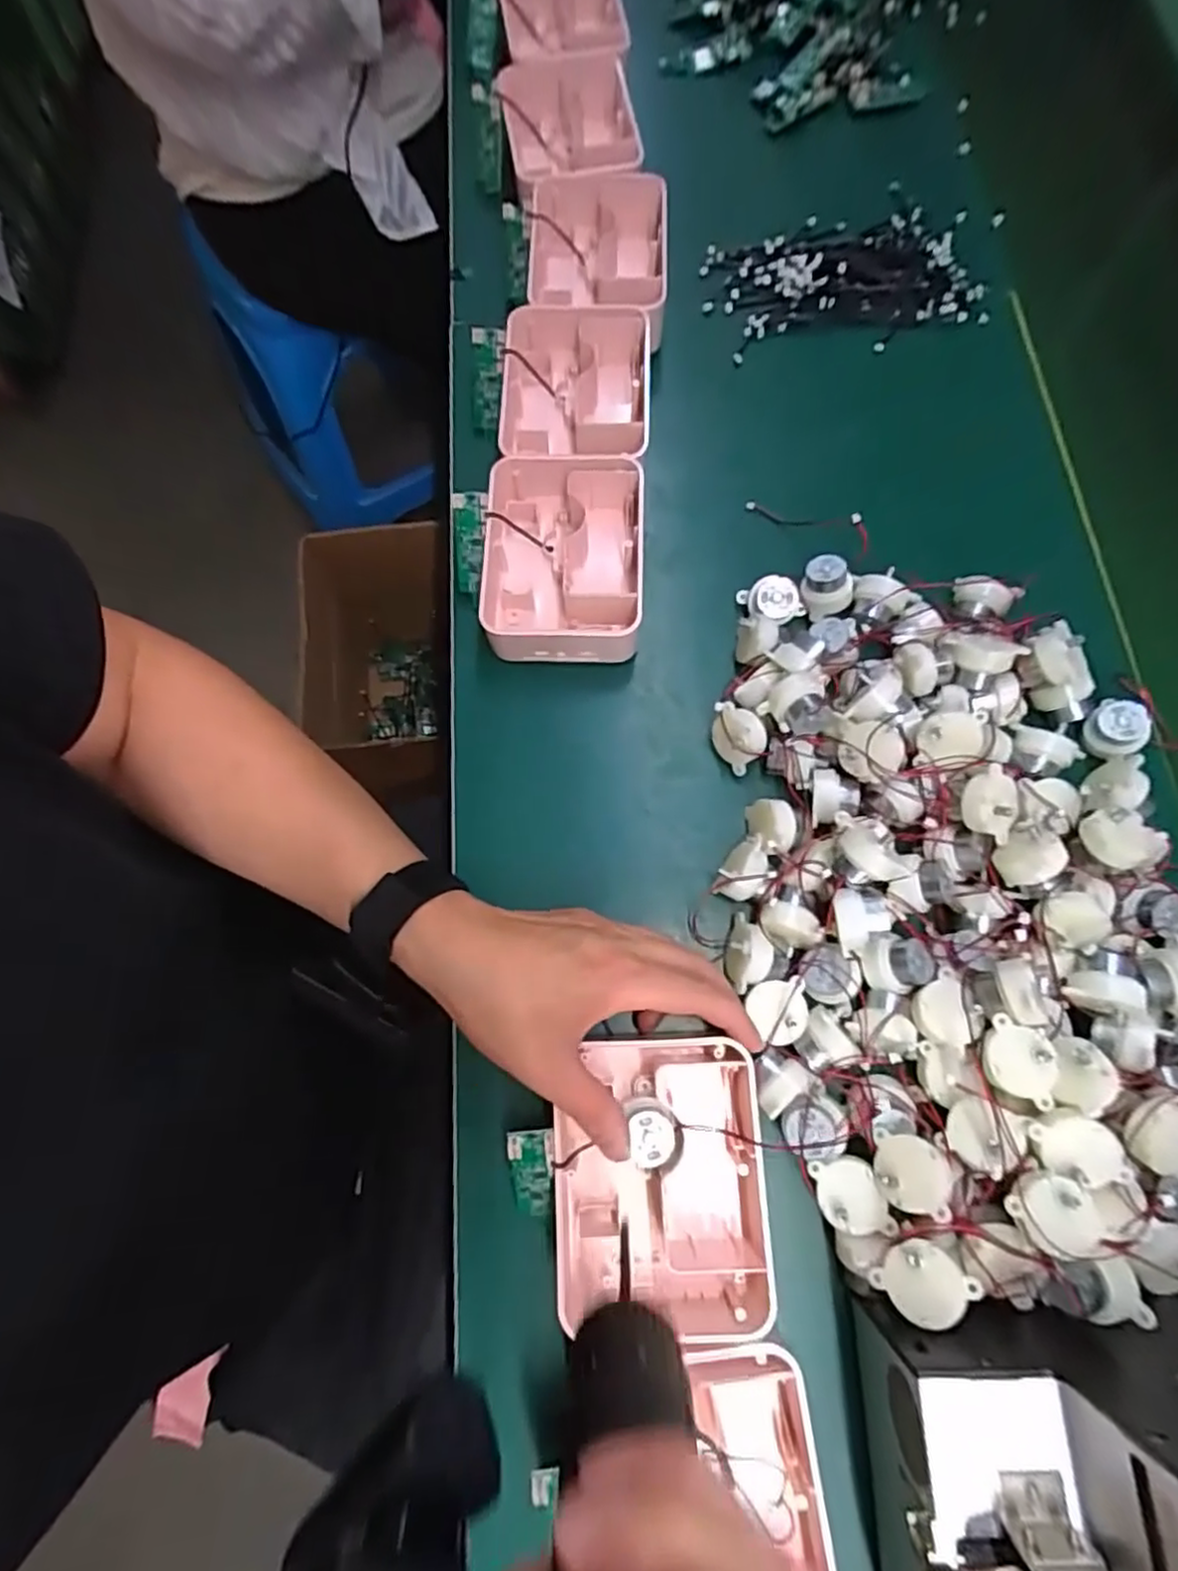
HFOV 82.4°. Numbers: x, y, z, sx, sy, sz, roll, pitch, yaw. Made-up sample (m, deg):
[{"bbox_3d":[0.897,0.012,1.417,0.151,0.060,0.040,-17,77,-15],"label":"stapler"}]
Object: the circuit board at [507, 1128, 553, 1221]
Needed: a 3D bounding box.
[{"bbox_3d":[-0.028,0.193,0.332,0.021,0.007,0.060,0,114,-1],"label":"circuit board"}]

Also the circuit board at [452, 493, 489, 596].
[{"bbox_3d":[-0.078,-0.157,0.439,0.021,0.006,0.062,9,117,2],"label":"circuit board"}]

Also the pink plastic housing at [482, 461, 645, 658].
[{"bbox_3d":[-0.017,-0.146,0.435,0.098,0.048,0.127,2,73,-1],"label":"pink plastic housing"}]

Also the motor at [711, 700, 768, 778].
[{"bbox_3d":[0.091,-0.029,0.409,0.024,0.036,0.040,-23,76,-7],"label":"motor"}]

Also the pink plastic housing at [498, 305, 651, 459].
[{"bbox_3d":[-0.010,-0.272,0.475,0.108,0.041,0.125,5,73,0],"label":"pink plastic housing"}]

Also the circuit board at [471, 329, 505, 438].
[{"bbox_3d":[-0.073,-0.285,0.480,0.020,0.068,0.011,14,43,3],"label":"circuit board"}]

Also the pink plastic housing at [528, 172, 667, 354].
[{"bbox_3d":[0.006,-0.401,0.512,0.101,0.050,0.143,2,73,-1],"label":"pink plastic housing"}]

